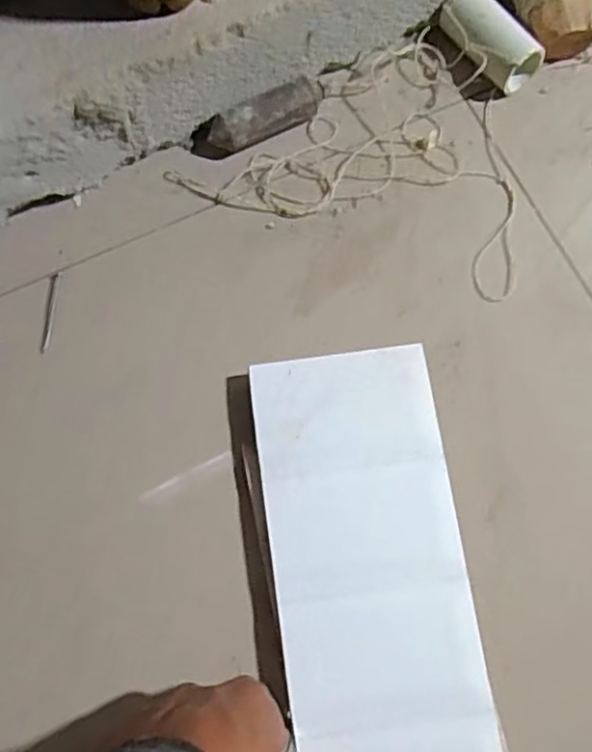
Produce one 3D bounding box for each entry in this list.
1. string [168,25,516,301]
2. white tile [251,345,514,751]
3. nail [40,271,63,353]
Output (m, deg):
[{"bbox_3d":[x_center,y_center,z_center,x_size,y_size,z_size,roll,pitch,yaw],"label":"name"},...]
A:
[{"bbox_3d":[0.052,-0.151,0.414,0.210,0.016,0.152,21,77,6],"label":"string"},{"bbox_3d":[0.044,0.124,0.331,0.102,0.011,0.276,-12,76,-2],"label":"white tile"},{"bbox_3d":[-0.145,-0.039,0.389,0.005,0.004,0.050,3,76,2],"label":"nail"}]

